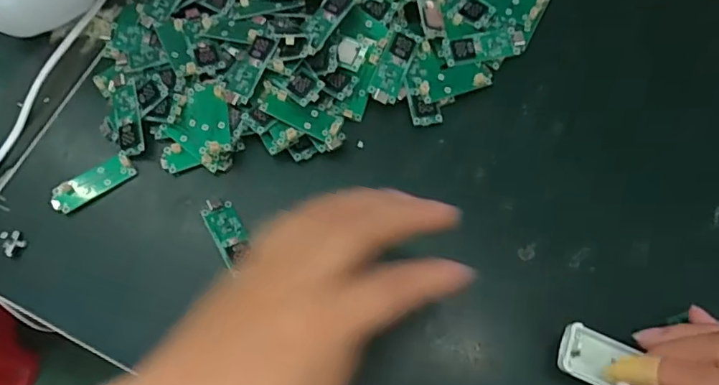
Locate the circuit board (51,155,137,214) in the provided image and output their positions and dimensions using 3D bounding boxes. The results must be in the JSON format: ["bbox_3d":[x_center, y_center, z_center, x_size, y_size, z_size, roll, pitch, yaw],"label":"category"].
[{"bbox_3d":[-0.164,-0.005,0.327,0.051,0.004,0.017,-30,71,-9],"label":"circuit board"}]

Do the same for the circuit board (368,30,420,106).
[{"bbox_3d":[0.021,-0.078,0.334,0.019,0.004,0.046,25,83,-8],"label":"circuit board"}]

